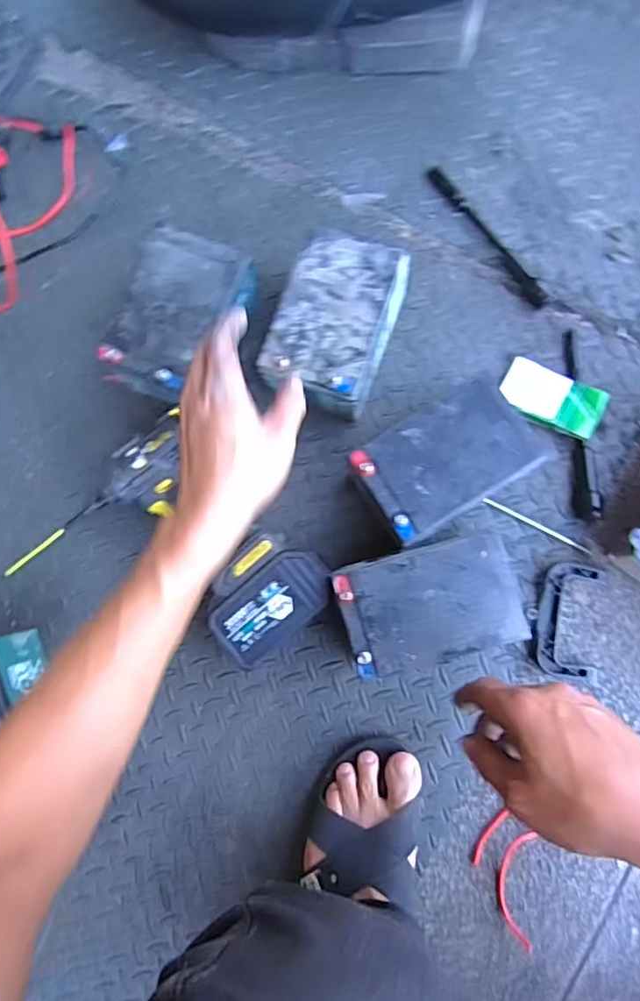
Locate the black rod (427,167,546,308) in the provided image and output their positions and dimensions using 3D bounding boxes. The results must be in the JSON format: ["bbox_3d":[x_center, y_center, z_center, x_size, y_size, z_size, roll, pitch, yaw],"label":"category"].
[{"bbox_3d":[0.186,-0.296,0.625,0.019,0.017,0.200,-34,82,0],"label":"black rod"}]

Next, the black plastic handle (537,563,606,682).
[{"bbox_3d":[0.255,0.120,0.571,0.060,0.012,0.111,8,85,6],"label":"black plastic handle"}]

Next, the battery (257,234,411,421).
[{"bbox_3d":[0.016,-0.171,0.579,0.099,0.099,0.156,21,86,7],"label":"battery"}]

